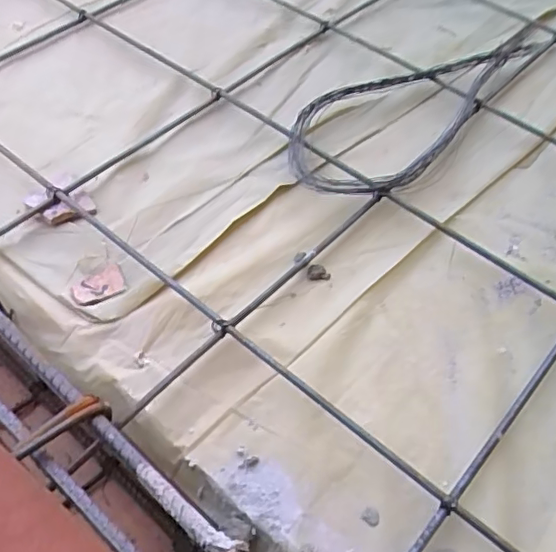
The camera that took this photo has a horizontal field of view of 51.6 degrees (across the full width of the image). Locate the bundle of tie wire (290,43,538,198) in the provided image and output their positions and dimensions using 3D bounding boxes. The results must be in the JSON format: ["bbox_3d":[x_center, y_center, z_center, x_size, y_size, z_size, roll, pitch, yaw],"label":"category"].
[{"bbox_3d":[0.162,-0.208,0.681,0.145,0.035,0.386,36,60,22],"label":"bundle of tie wire"}]

